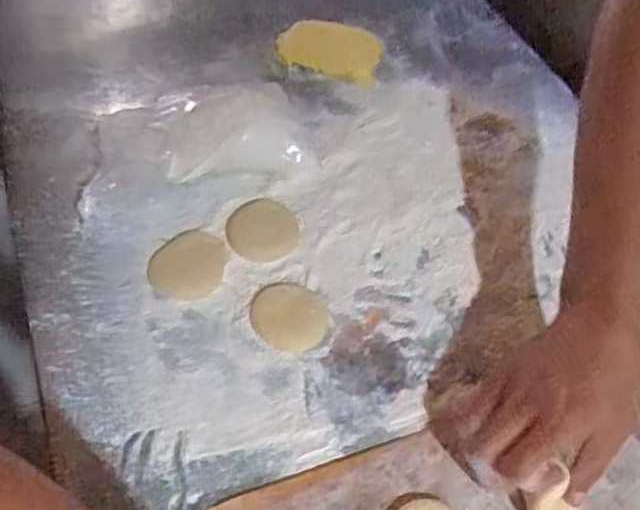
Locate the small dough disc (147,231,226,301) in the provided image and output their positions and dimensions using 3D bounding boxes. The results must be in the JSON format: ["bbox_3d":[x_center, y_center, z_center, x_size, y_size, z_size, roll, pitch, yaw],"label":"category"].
[{"bbox_3d":[-0.114,0.008,0.568,0.059,0.006,0.065,17,52,8],"label":"small dough disc"}]

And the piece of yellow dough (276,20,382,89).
[{"bbox_3d":[0.012,-0.232,0.730,0.107,0.032,0.058,19,52,10],"label":"piece of yellow dough"}]

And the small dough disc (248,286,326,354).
[{"bbox_3d":[-0.025,0.052,0.545,0.064,0.004,0.060,3,51,-3],"label":"small dough disc"}]

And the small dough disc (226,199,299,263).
[{"bbox_3d":[-0.051,-0.024,0.594,0.062,0.008,0.065,3,51,-3],"label":"small dough disc"}]

